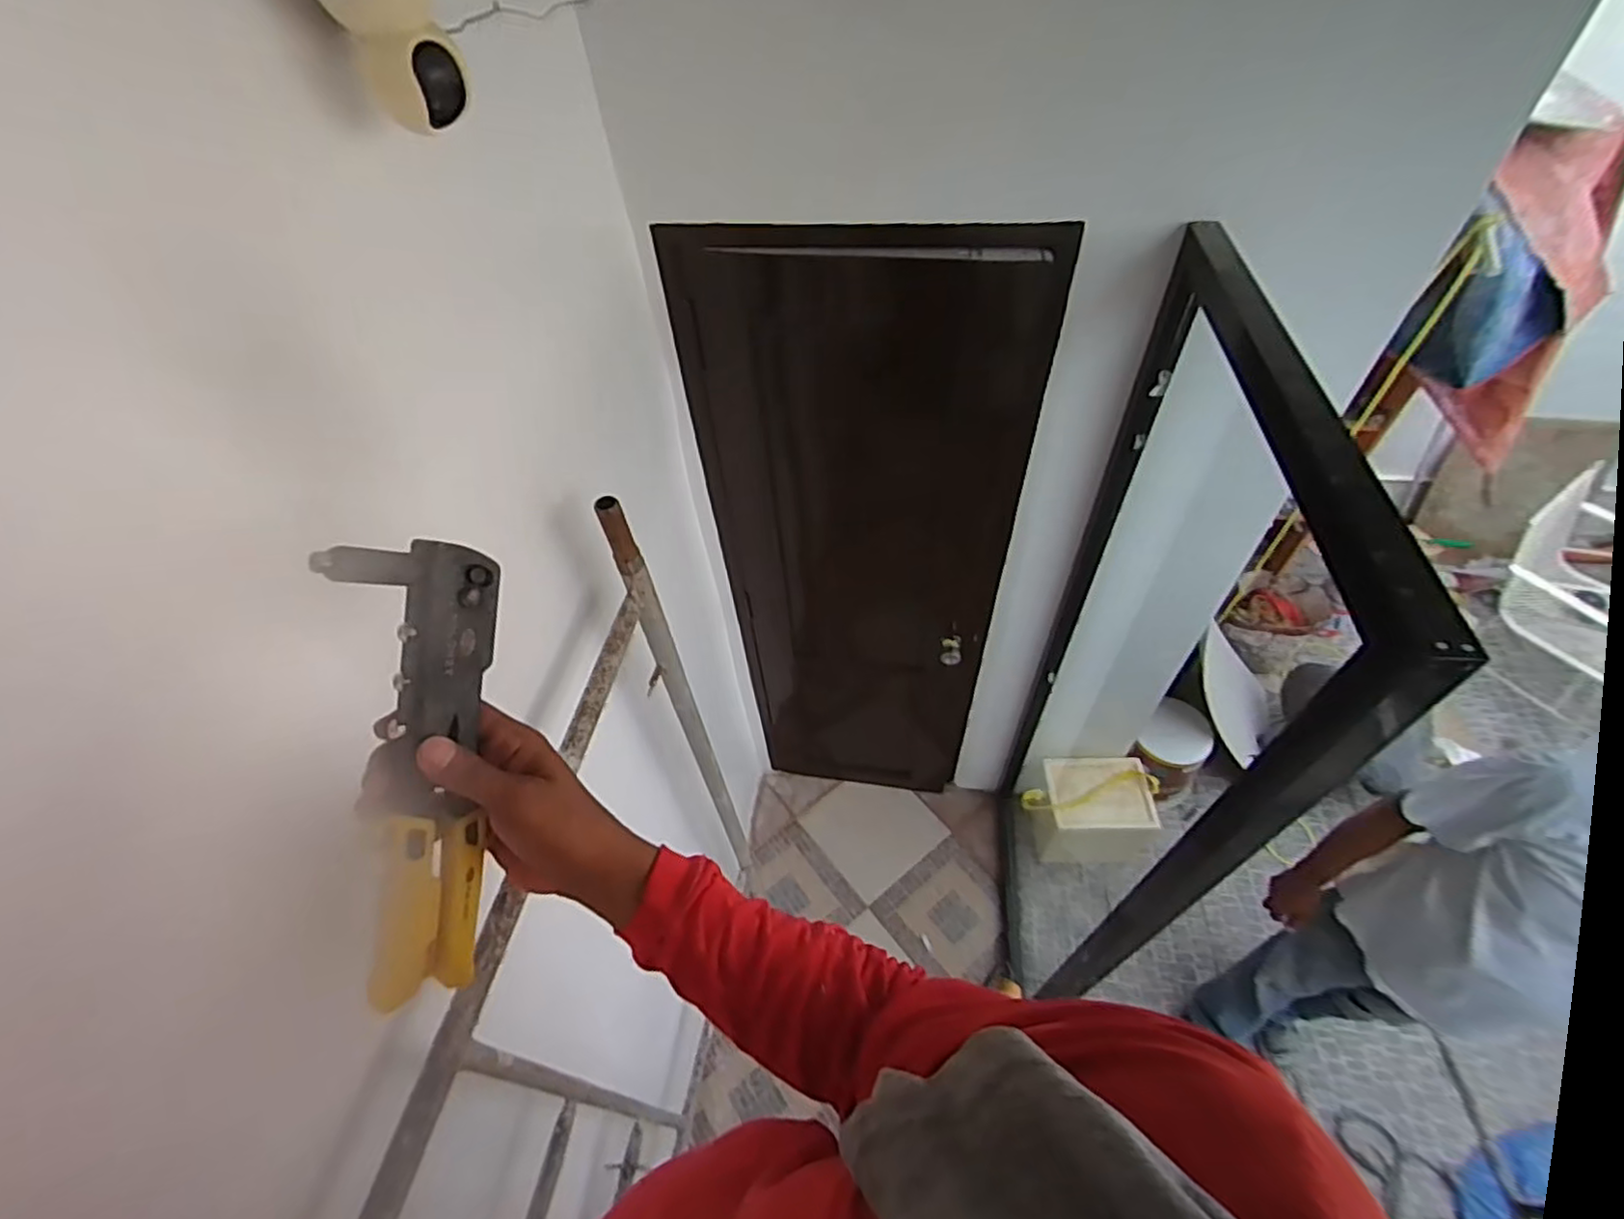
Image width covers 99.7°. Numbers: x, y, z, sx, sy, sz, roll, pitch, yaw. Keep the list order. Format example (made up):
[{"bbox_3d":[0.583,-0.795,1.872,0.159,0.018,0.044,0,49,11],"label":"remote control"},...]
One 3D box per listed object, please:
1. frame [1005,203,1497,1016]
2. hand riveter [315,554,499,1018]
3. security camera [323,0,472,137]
[{"bbox_3d":[0.632,0.364,1.616,0.092,2.101,0.895,5,51,8],"label":"frame"},{"bbox_3d":[-0.214,0.089,0.367,0.044,0.069,0.245,4,94,7],"label":"hand riveter"},{"bbox_3d":[-0.352,-0.474,0.549,0.107,0.139,0.084,-24,53,-16],"label":"security camera"}]

